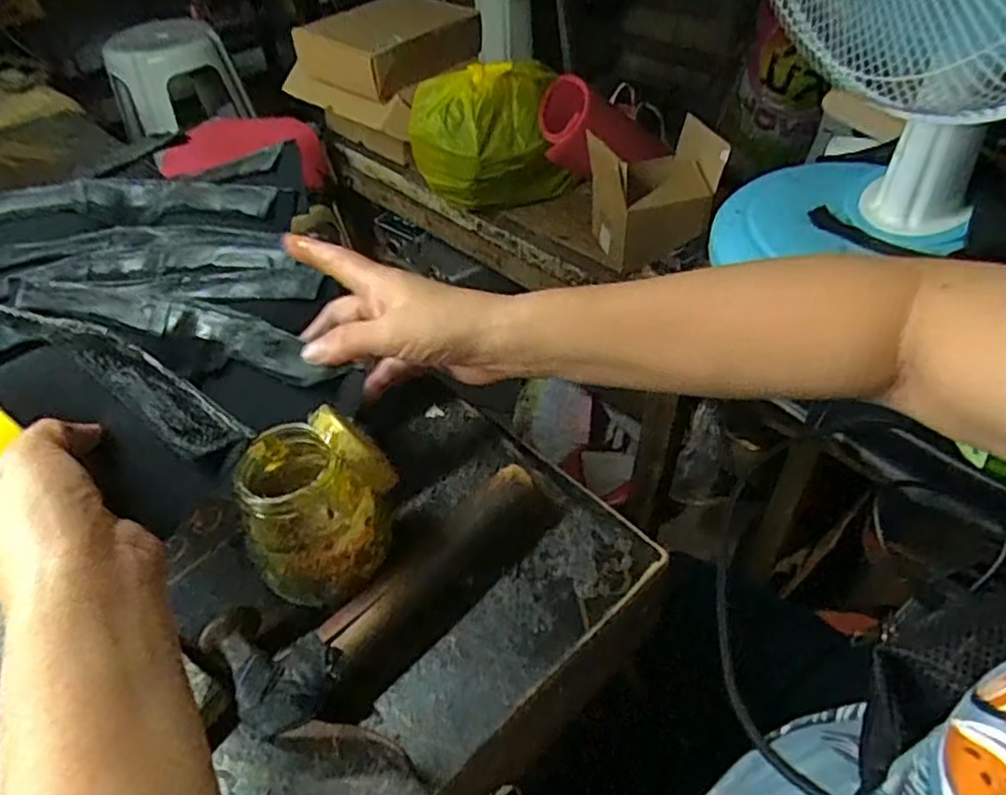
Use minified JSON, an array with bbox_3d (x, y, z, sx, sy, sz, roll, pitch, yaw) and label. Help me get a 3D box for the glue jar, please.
[{"bbox_3d":[-0.098,0.056,0.345,0.065,0.069,0.072,29,55,30],"label":"glue jar"}]

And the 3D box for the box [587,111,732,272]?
[{"bbox_3d":[0.213,-0.275,0.964,0.163,0.165,0.128,-9,46,-3],"label":"box"}]

